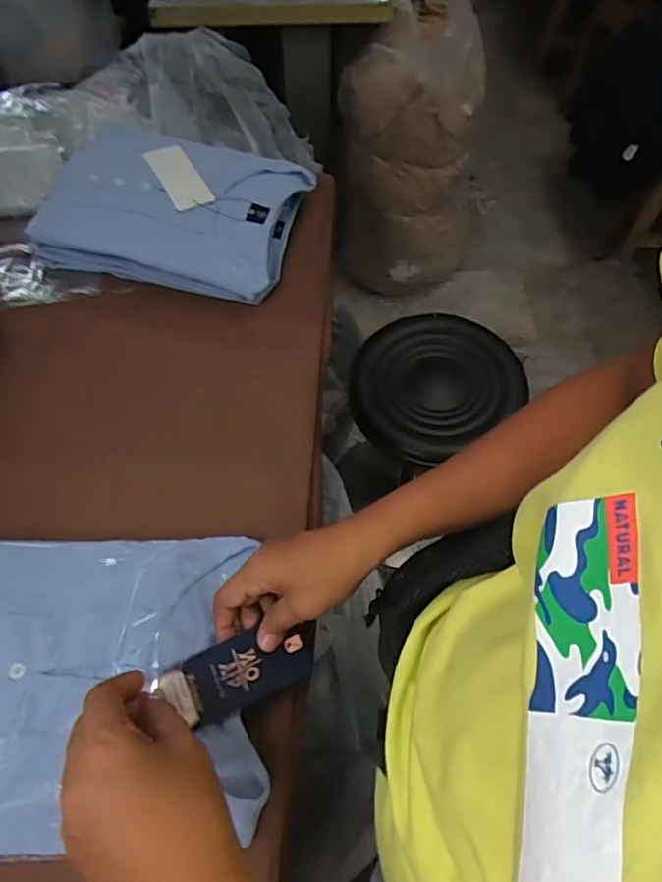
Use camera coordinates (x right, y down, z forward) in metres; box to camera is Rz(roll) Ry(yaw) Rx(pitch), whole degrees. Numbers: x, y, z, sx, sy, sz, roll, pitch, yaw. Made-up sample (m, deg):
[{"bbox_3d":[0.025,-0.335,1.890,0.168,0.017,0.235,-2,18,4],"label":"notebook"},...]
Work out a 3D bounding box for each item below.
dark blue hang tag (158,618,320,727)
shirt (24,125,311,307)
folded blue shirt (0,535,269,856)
[{"bbox_3d":[-0.060,0.161,0.399,0.112,0.006,0.043,-14,69,-29],"label":"dark blue hang tag"},{"bbox_3d":[-0.179,-0.283,0.667,0.282,0.061,0.234,12,60,7],"label":"shirt"},{"bbox_3d":[-0.187,0.165,0.402,0.267,0.025,0.206,-2,59,-1],"label":"folded blue shirt"}]

